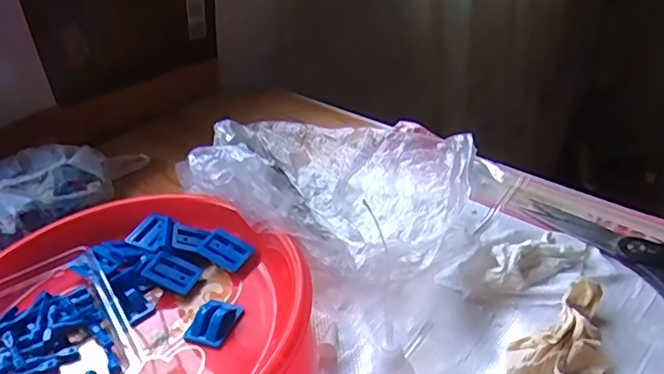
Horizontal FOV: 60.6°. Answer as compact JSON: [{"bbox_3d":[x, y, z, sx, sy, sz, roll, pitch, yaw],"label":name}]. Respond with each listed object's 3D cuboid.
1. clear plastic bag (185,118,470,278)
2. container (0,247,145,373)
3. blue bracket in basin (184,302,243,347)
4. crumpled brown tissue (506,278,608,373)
[{"bbox_3d":[-0.005,-0.004,0.532,0.255,0.107,0.183,10,37,23],"label":"clear plastic bag"},{"bbox_3d":[-0.224,0.123,0.443,0.121,0.035,0.159,-25,37,-26],"label":"container"},{"bbox_3d":[-0.097,0.106,0.459,0.030,0.019,0.042,7,36,20],"label":"blue bracket in basin"},{"bbox_3d":[0.163,0.112,0.397,0.112,0.025,0.056,-26,38,-27],"label":"crumpled brown tissue"}]

